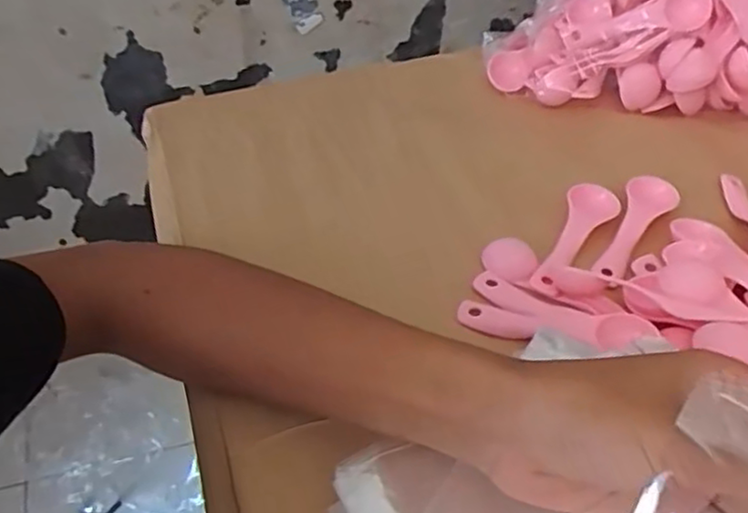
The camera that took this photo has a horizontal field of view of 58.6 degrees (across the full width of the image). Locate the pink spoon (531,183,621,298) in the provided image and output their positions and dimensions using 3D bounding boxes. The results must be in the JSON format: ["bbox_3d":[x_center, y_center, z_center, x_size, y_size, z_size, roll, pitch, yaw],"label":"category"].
[{"bbox_3d":[0.133,-0.017,0.442,0.031,0.009,0.109,27,52,22],"label":"pink spoon"}]

